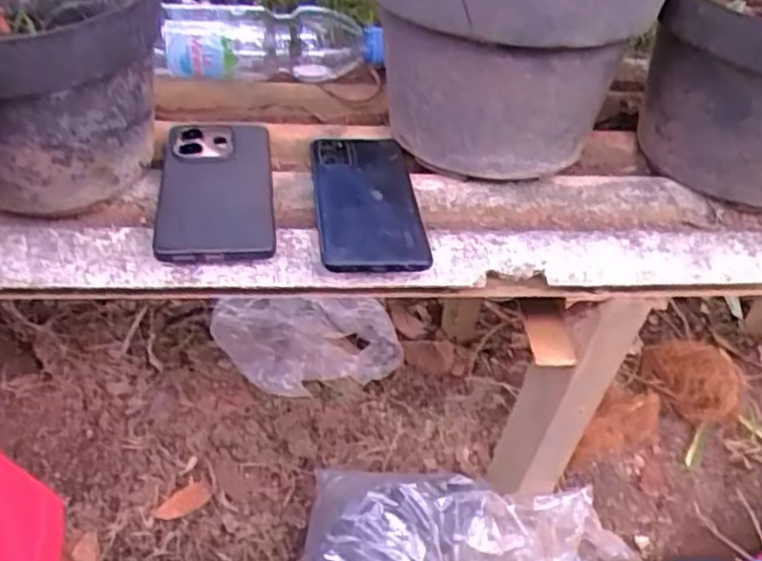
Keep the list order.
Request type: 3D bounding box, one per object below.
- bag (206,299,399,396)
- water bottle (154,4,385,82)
[{"bbox_3d":[-0.092,0.069,0.987,0.247,0.133,0.124,-19,47,-25],"label":"bag"},{"bbox_3d":[-0.110,-0.231,0.703,0.215,0.064,0.074,-4,42,-10],"label":"water bottle"}]

